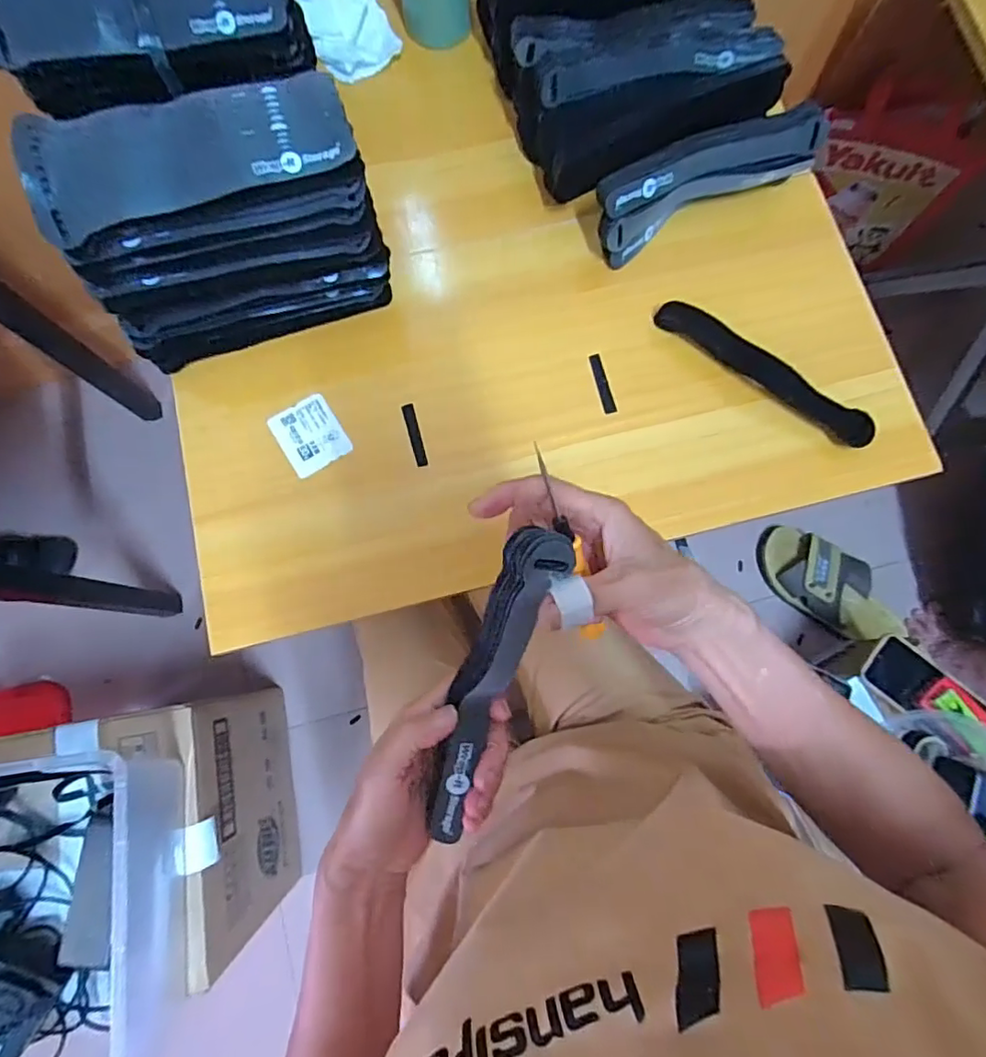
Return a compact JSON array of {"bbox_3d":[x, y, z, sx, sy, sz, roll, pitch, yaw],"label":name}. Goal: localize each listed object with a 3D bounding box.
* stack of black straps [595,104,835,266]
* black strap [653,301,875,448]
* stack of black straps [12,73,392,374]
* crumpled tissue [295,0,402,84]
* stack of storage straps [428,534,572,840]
[{"bbox_3d":[0.175,-0.289,0.467,0.194,0.072,0.045,-26,80,-6],"label":"stack of black straps"},{"bbox_3d":[0.223,-0.130,0.461,0.194,0.021,0.023,37,80,6],"label":"black strap"},{"bbox_3d":[-0.190,-0.221,0.410,0.202,0.131,0.110,-19,80,-5],"label":"stack of black straps"},{"bbox_3d":[-0.135,-0.473,0.526,0.076,0.018,0.092,-23,80,-6],"label":"crumpled tissue"},{"bbox_3d":[-0.003,0.087,0.298,0.032,0.017,0.190,19,109,3],"label":"stack of storage straps"}]

